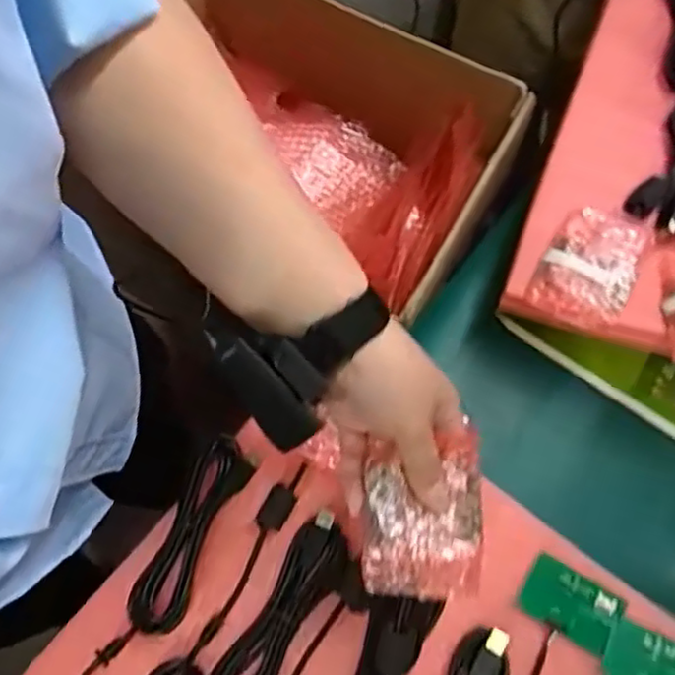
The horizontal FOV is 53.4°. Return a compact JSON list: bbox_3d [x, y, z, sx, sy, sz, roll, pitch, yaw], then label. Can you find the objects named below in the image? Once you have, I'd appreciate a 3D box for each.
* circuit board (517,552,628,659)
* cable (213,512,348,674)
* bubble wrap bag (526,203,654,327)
[{"bbox_3d":[0.168,0.192,0.484,0.065,0.005,0.044,30,69,12],"label":"circuit board"},{"bbox_3d":[-0.039,0.193,0.467,0.038,0.018,0.146,28,69,11],"label":"cable"},{"bbox_3d":[0.200,-0.054,0.535,0.071,0.034,0.099,27,68,11],"label":"bubble wrap bag"}]

